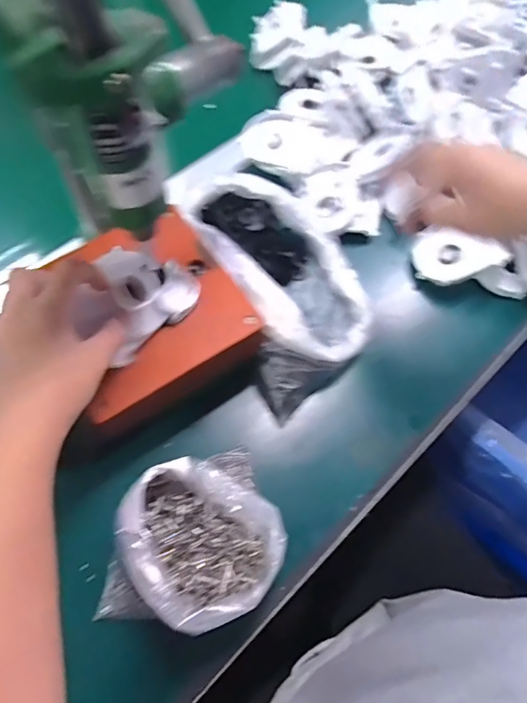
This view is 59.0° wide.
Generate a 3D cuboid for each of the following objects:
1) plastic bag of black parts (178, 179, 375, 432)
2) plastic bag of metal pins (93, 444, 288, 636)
[{"bbox_3d":[0.024,-0.070,0.445,0.138,0.061,0.221,-23,67,-13],"label":"plastic bag of black parts"},{"bbox_3d":[-0.045,0.133,0.333,0.117,0.051,0.110,-23,67,-13],"label":"plastic bag of metal pins"}]

